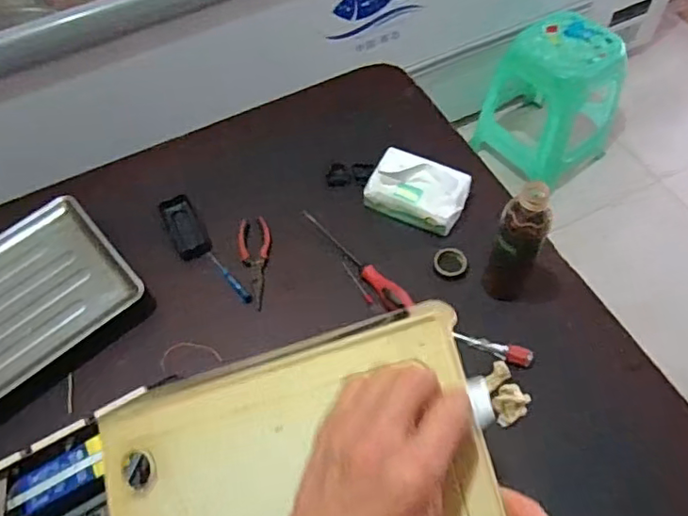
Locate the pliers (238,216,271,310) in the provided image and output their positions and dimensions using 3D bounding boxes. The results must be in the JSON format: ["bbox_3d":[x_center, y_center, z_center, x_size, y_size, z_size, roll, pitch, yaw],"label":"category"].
[{"bbox_3d":[-0.133,0.006,0.858,0.049,0.009,0.155,-8,58,-2],"label":"pliers"}]

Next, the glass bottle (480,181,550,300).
[{"bbox_3d":[0.224,-0.013,0.739,0.055,0.190,0.054,-1,58,2],"label":"glass bottle"}]

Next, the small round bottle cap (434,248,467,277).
[{"bbox_3d":[0.157,0.006,0.834,0.046,0.009,0.042,-1,58,2],"label":"small round bottle cap"}]

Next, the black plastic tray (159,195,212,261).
[{"bbox_3d":[-0.252,-0.050,0.901,0.052,0.013,0.117,-27,61,-13],"label":"black plastic tray"}]

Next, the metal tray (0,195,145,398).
[{"bbox_3d":[-0.488,0.071,0.808,0.332,0.028,0.251,-39,64,-19],"label":"metal tray"}]

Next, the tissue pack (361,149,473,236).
[{"bbox_3d":[0.114,-0.106,0.877,0.149,0.079,0.093,22,62,16],"label":"tissue pack"}]

